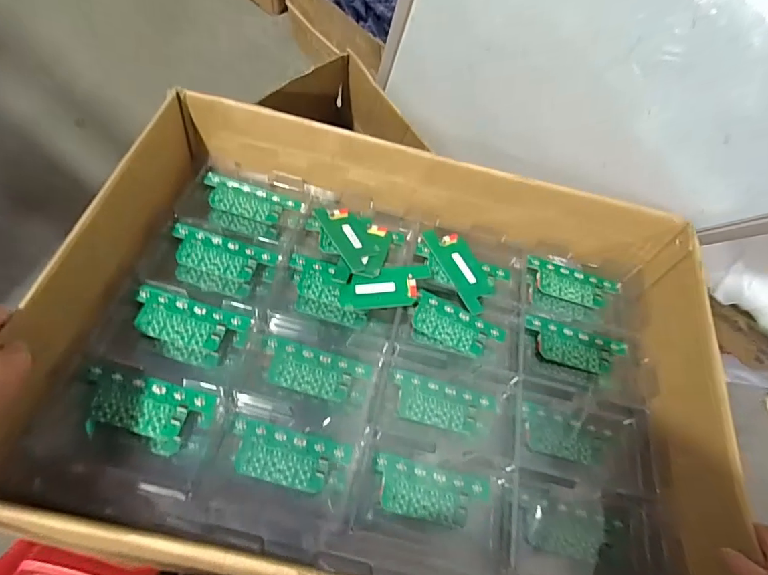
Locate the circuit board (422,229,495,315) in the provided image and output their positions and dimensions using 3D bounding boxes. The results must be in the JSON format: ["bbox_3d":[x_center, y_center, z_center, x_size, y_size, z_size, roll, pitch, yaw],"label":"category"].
[{"bbox_3d":[0.106,-0.029,0.627,0.055,0.008,0.132,-24,70,-18],"label":"circuit board"}]

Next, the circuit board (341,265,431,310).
[{"bbox_3d":[0.002,-0.001,0.576,0.112,0.012,0.056,-5,62,0],"label":"circuit board"}]

